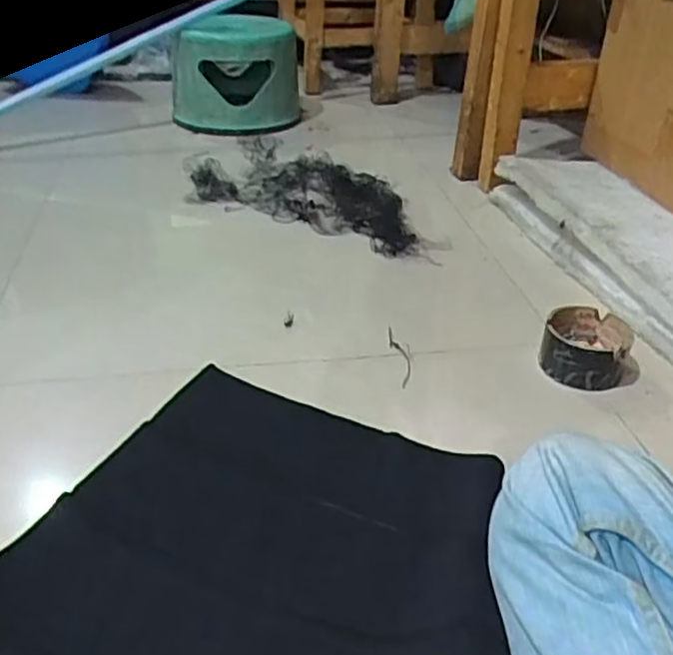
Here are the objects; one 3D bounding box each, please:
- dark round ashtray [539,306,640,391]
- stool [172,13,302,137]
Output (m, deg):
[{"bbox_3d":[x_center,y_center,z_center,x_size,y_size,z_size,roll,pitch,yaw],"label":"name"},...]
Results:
[{"bbox_3d":[0.255,0.023,0.693,0.092,0.053,0.080,14,33,19],"label":"dark round ashtray"},{"bbox_3d":[-0.185,-0.466,1.263,0.224,0.174,0.255,-2,32,-7],"label":"stool"}]

